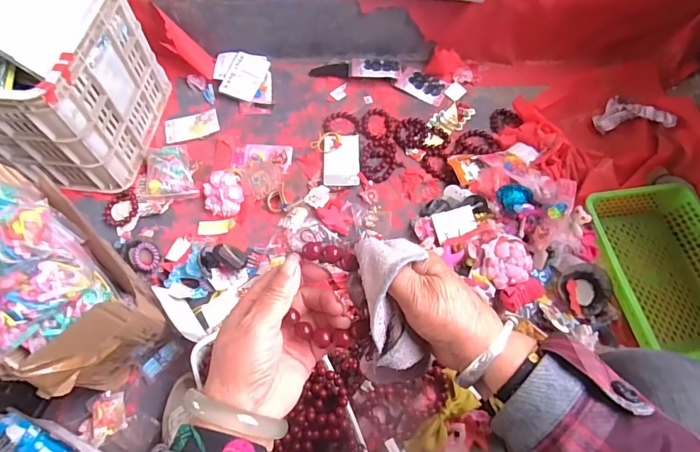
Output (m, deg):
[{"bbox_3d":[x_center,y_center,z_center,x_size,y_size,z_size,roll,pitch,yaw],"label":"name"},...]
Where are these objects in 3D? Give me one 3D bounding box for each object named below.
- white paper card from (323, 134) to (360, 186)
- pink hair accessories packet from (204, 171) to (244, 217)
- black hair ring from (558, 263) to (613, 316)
[{"bbox_3d":[-0.019,-0.152,0.987,0.081,0.006,0.136,-1,64,0],"label":"white paper card"},{"bbox_3d":[-0.271,-0.071,0.926,0.085,0.038,0.108,-16,64,-7],"label":"pink hair accessories packet"},{"bbox_3d":[0.438,0.114,0.803,0.092,0.018,0.092,0,91,5],"label":"black hair ring"}]

